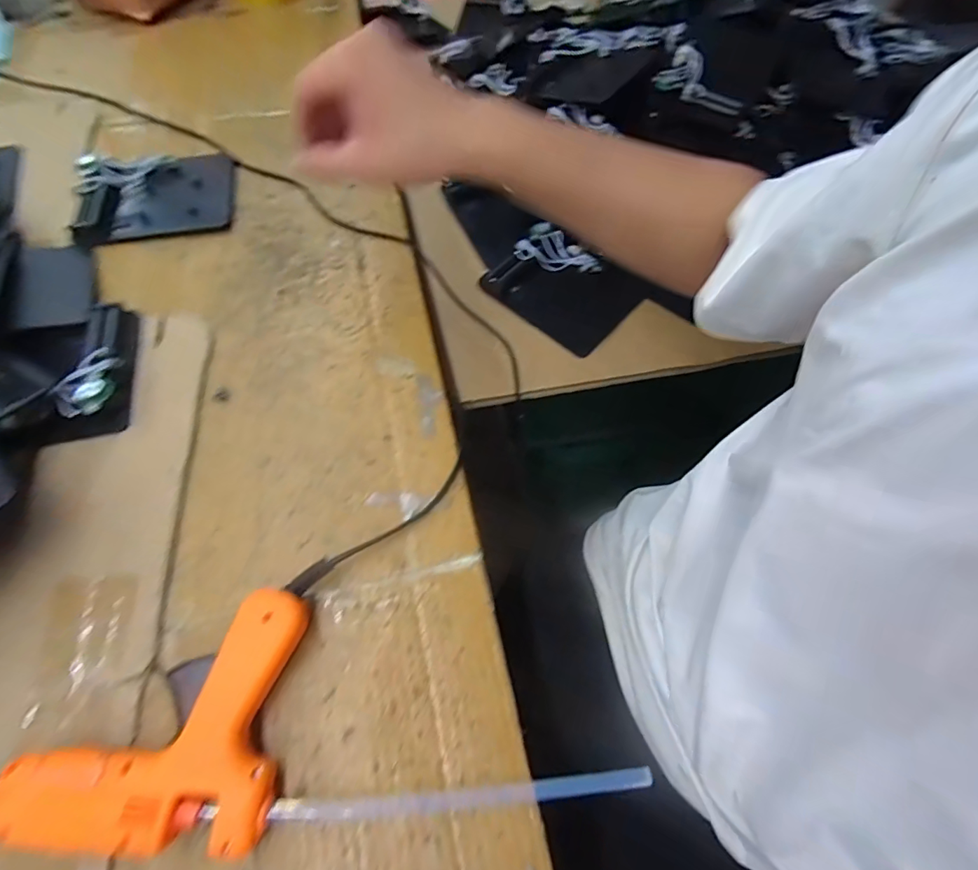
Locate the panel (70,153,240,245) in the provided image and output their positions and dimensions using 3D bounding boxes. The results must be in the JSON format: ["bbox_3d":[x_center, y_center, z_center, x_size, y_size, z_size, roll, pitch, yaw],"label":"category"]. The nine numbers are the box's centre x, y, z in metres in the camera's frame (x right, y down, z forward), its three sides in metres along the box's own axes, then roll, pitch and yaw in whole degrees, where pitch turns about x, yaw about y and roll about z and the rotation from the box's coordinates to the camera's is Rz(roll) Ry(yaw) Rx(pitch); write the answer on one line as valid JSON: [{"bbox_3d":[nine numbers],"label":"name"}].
[{"bbox_3d":[-0.305,-0.223,0.443,0.126,0.020,0.112,-10,60,-9],"label":"panel"}]

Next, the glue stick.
[{"bbox_3d":[-0.009,0.180,0.241,0.187,0.010,0.010,-2,59,-5],"label":"glue stick"}]

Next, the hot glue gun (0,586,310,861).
[{"bbox_3d":[-0.165,0.136,0.245,0.128,0.028,0.110,4,59,-1],"label":"hot glue gun"}]

